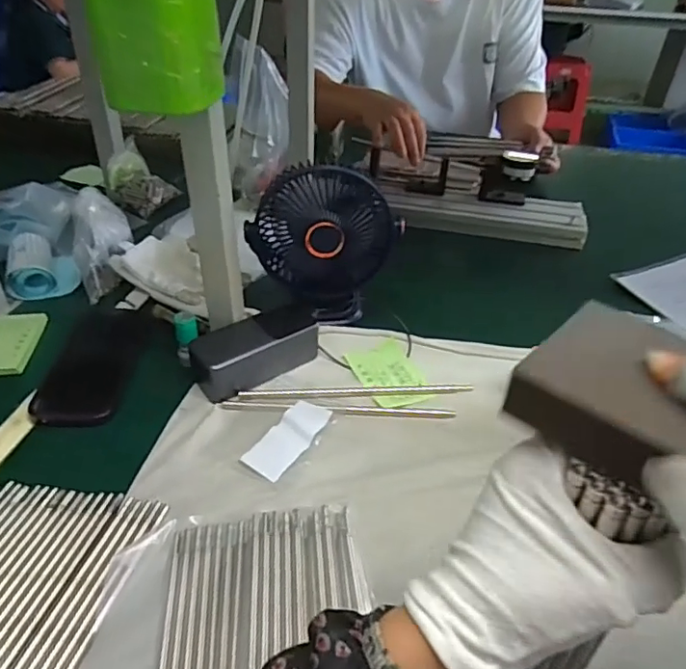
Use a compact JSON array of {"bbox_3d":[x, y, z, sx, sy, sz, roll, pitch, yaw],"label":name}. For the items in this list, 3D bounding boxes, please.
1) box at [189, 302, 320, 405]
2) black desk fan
[{"bbox_3d":[-0.089,0.012,0.585,0.135,0.047,0.056,-23,45,-29],"label":"box"},{"bbox_3d":[-0.023,-0.092,0.622,0.142,0.176,0.085,-17,42,-23],"label":"black desk fan"}]

